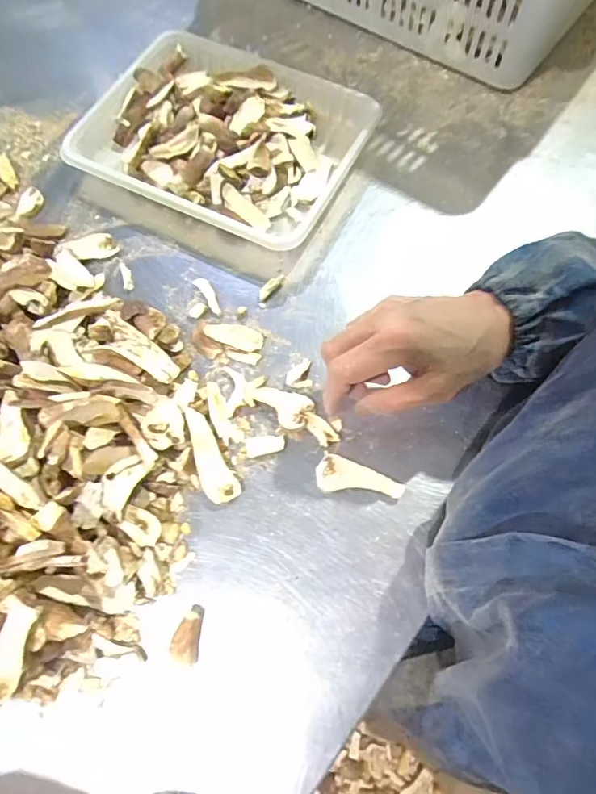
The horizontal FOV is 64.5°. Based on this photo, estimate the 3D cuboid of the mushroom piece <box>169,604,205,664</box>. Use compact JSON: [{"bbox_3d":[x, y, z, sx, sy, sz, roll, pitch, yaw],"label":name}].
[{"bbox_3d":[-0.075,0.163,0.326,0.018,0.014,0.035,11,69,4],"label":"mushroom piece"}]

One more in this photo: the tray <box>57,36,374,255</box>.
[{"bbox_3d":[-0.077,-0.259,0.471,0.261,0.051,0.200,25,70,9],"label":"tray"}]

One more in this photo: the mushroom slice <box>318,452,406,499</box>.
[{"bbox_3d":[0.046,0.067,0.365,0.066,0.007,0.028,22,70,8],"label":"mushroom slice"}]

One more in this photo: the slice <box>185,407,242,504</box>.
[{"bbox_3d":[-0.070,0.045,0.367,0.024,0.016,0.076,-25,71,-10],"label":"slice"}]

